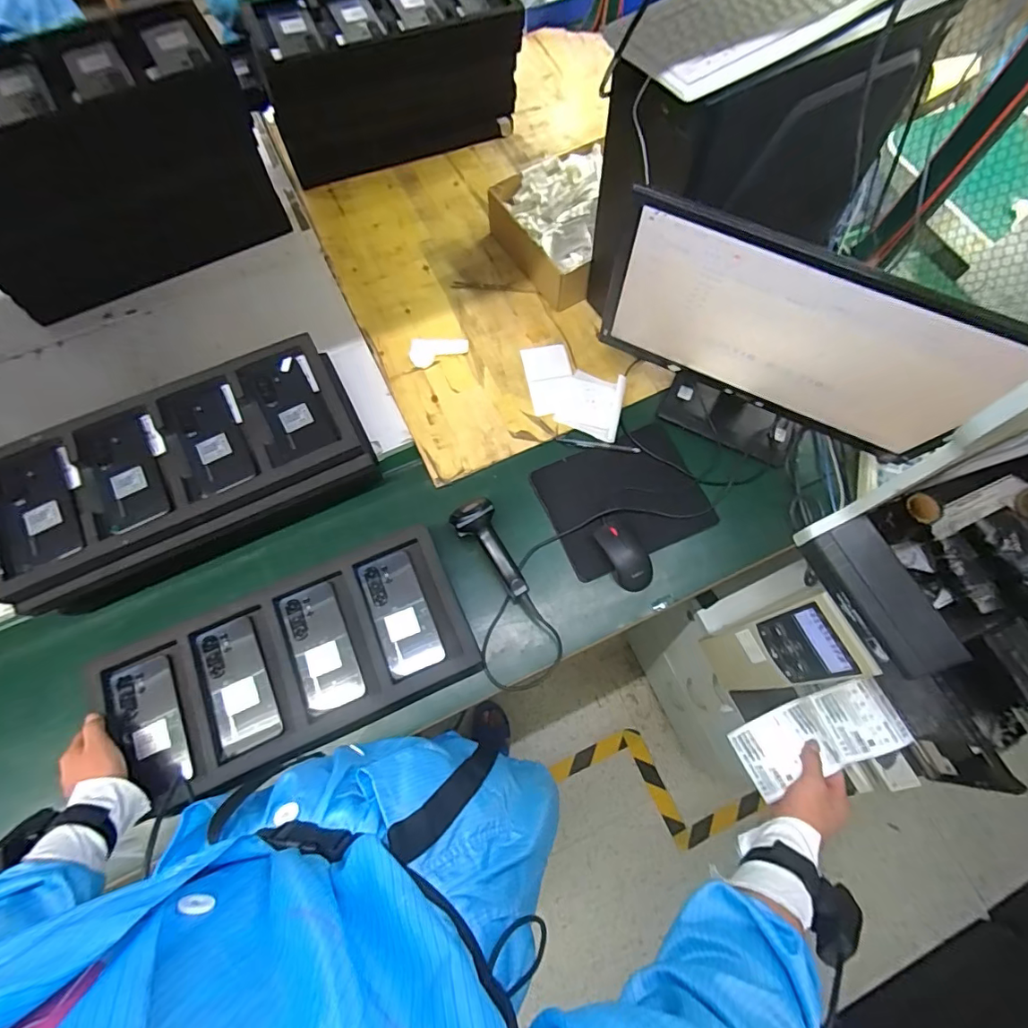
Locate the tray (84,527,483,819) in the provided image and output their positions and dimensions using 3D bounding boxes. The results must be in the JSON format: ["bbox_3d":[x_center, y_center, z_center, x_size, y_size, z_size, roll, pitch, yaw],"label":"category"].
[{"bbox_3d":[-0.302,0.212,0.698,0.467,0.049,0.230,-20,72,-8],"label":"tray"}]

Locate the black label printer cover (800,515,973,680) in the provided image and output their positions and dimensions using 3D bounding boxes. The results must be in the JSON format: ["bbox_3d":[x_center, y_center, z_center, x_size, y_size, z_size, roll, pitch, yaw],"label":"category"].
[{"bbox_3d":[0.356,0.082,0.491,0.053,0.050,0.151,-23,72,-9],"label":"black label printer cover"}]

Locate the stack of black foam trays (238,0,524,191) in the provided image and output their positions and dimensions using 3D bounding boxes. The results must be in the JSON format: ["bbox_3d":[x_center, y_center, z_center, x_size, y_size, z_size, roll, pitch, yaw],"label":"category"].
[{"bbox_3d":[-0.251,-0.890,1.015,0.476,0.224,0.205,-17,72,-5],"label":"stack of black foam trays"}]

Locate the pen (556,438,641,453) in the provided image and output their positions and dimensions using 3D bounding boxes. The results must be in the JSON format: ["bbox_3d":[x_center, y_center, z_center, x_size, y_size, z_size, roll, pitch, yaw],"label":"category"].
[{"bbox_3d":[0.143,-0.116,0.850,0.139,0.007,0.013,9,71,4],"label":"pen"}]

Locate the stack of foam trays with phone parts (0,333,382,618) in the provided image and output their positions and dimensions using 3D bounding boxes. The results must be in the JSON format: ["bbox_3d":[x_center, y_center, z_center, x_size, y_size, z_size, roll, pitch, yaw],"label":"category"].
[{"bbox_3d":[-0.474,-0.055,0.755,0.498,0.142,0.252,-26,73,-8],"label":"stack of foam trays with phone parts"}]

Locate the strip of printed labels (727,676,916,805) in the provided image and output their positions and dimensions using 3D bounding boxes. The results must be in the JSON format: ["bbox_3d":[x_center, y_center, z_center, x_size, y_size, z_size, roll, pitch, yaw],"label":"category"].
[{"bbox_3d":[0.367,0.271,0.613,0.181,0.040,0.083,-24,72,4],"label":"strip of printed labels"}]

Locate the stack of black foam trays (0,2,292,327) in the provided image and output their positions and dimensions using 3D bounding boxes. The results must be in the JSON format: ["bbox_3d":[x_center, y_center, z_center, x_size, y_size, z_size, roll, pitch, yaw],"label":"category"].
[{"bbox_3d":[-0.709,-0.607,0.882,0.511,0.273,0.261,-27,73,-8],"label":"stack of black foam trays"}]

